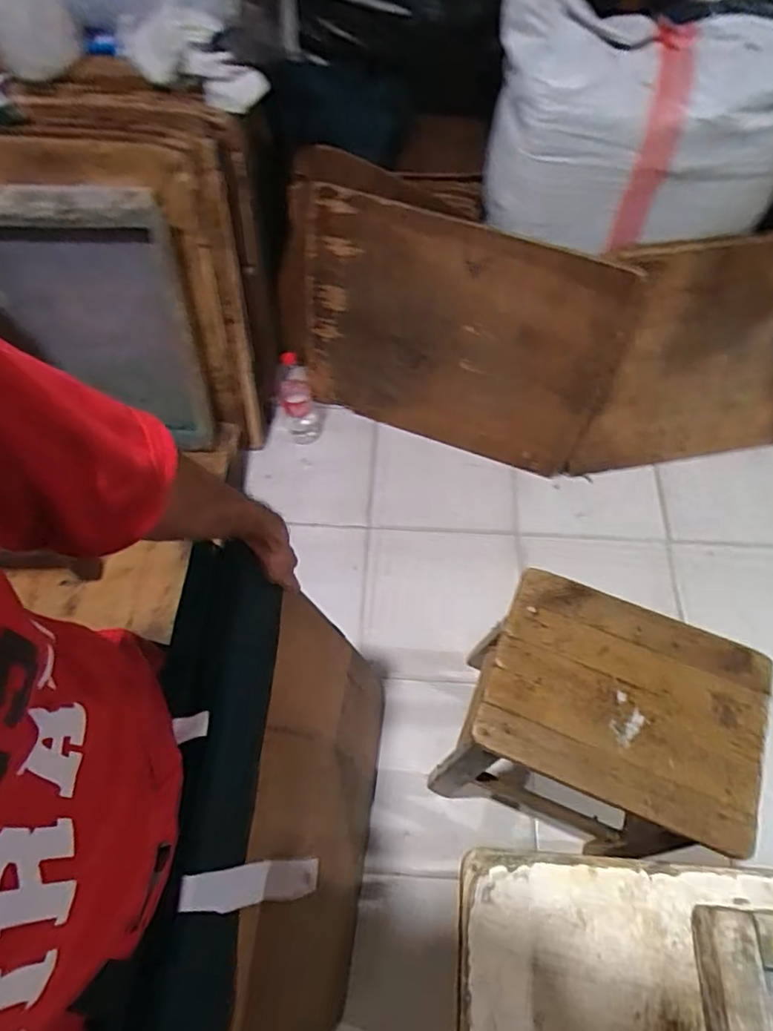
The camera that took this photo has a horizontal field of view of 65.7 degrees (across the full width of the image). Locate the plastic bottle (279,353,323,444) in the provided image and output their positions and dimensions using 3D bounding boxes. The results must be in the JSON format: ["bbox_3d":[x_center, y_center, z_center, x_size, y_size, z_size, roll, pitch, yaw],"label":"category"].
[{"bbox_3d":[-0.240,-0.334,1.632,0.095,0.311,0.120,-10,61,-6],"label":"plastic bottle"}]

